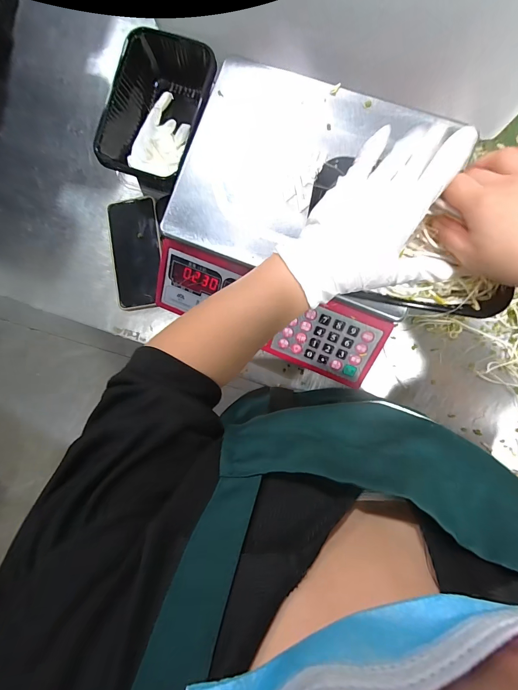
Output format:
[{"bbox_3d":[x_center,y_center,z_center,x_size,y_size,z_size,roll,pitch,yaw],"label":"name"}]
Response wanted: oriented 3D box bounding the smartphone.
[{"bbox_3d":[-0.180,-0.133,0.473,0.076,0.010,0.154,-6,94,6],"label":"smartphone"}]

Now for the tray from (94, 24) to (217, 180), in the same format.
[{"bbox_3d":[-0.132,-0.314,0.445,0.126,0.074,0.185,14,90,5],"label":"tray"}]

